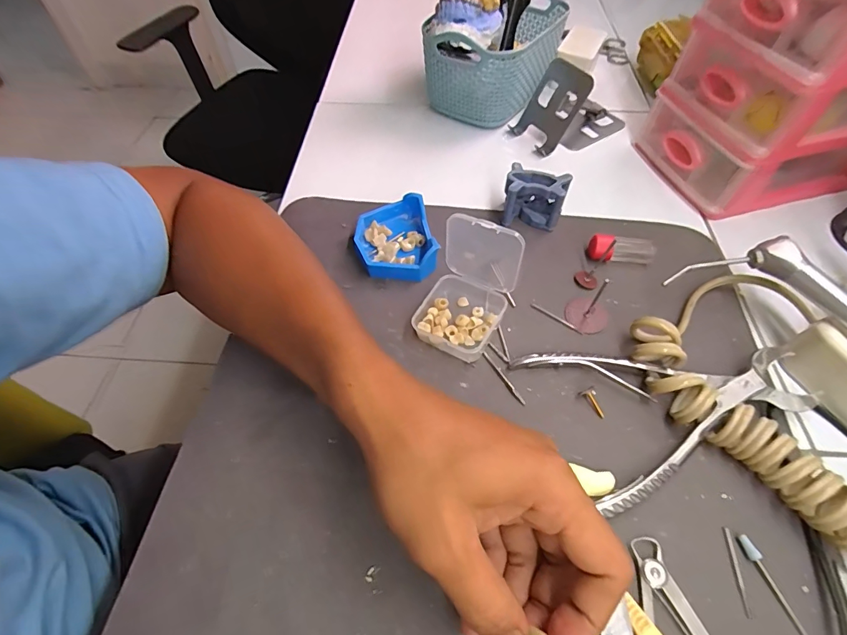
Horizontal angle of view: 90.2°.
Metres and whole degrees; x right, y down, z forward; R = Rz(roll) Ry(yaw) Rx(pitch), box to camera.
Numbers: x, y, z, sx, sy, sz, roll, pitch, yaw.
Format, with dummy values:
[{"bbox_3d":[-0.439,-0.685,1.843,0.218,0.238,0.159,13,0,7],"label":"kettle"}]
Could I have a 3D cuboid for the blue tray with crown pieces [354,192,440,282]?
[{"bbox_3d":[-0.025,-0.067,0.359,0.062,0.026,0.078,-9,56,-5],"label":"blue tray with crown pieces"}]

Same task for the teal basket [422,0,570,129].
[{"bbox_3d":[0.080,-0.305,0.480,0.128,0.096,0.165,15,57,12],"label":"teal basket"}]

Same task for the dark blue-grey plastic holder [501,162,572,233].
[{"bbox_3d":[0.098,-0.105,0.374,0.050,0.044,0.033,11,57,9],"label":"dark blue-grey plastic holder"}]

